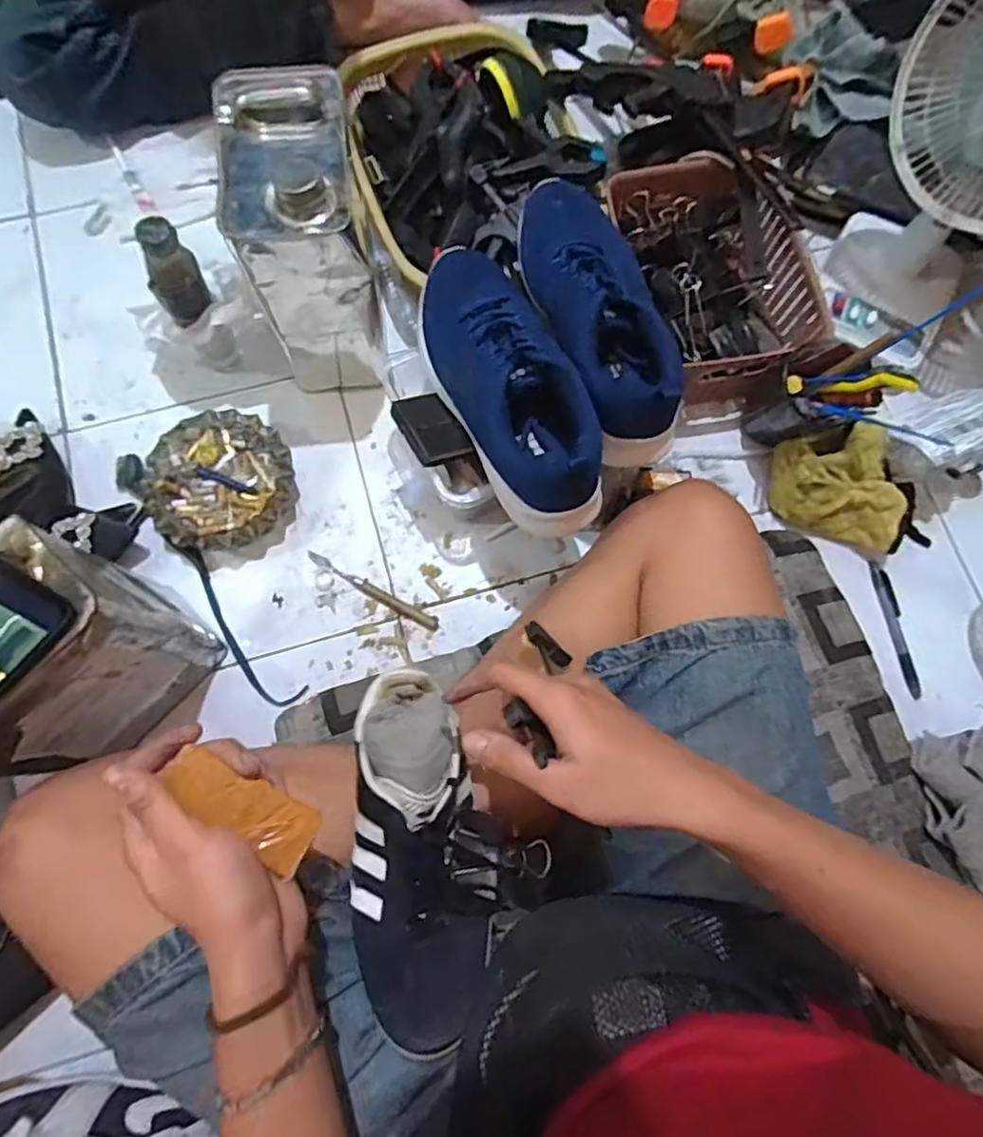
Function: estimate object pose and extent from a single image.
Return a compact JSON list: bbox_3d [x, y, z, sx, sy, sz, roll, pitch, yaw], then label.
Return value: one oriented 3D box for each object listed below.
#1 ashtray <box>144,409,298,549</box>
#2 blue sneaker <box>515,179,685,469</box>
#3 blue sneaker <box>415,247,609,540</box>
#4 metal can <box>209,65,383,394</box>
[{"bbox_3d":[-0.278,-0.090,0.661,0.140,0.041,0.144,0,76,-2],"label":"ashtray"},{"bbox_3d":[0.095,-0.241,0.569,0.101,0.088,0.285,-13,77,-5],"label":"blue sneaker"},{"bbox_3d":[0.010,-0.172,0.552,0.101,0.090,0.290,-20,77,-7],"label":"blue sneaker"},{"bbox_3d":[-0.173,-0.313,0.615,0.101,0.240,0.168,-8,76,-4],"label":"metal can"}]

